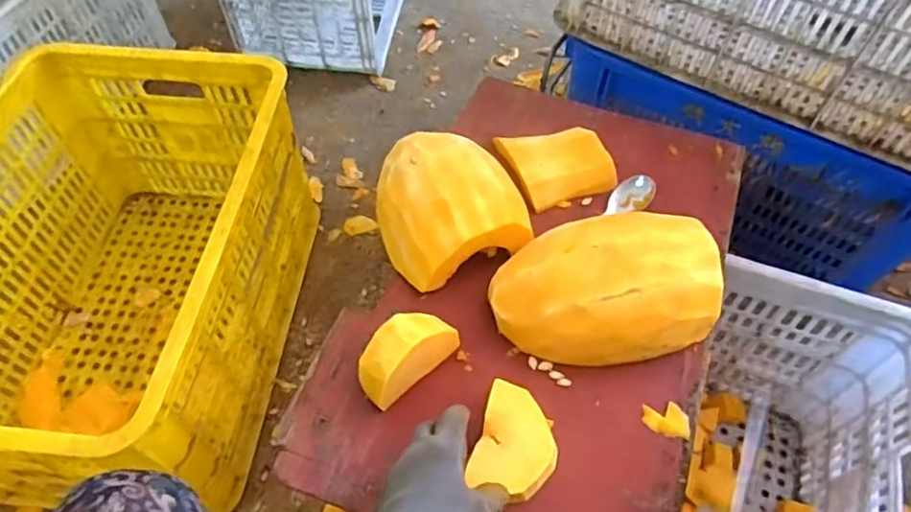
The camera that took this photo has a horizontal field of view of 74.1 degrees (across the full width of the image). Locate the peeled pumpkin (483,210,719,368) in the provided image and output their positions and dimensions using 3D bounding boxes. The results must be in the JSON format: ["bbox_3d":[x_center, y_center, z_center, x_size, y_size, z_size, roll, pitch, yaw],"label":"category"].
[{"bbox_3d":[0.138,0.031,0.563,0.199,0.075,0.123,-7,55,-6],"label":"peeled pumpkin"}]

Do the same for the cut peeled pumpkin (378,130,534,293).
[{"bbox_3d":[-0.013,-0.058,0.628,0.140,0.072,0.159,-20,57,-14],"label":"cut peeled pumpkin"}]

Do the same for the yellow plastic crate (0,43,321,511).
[{"bbox_3d":[-0.402,0.017,0.748,0.334,0.293,0.510,5,55,3],"label":"yellow plastic crate"}]

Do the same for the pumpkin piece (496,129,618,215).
[{"bbox_3d":[0.116,-0.104,0.679,0.116,0.041,0.086,-16,57,-12],"label":"pumpkin piece"}]

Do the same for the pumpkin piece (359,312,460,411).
[{"bbox_3d":[-0.045,0.084,0.537,0.093,0.058,0.044,-37,63,-23],"label":"pumpkin piece"}]

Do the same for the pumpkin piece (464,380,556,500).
[{"bbox_3d":[0.052,0.153,0.498,0.064,0.016,0.087,15,56,10],"label":"pumpkin piece"}]

